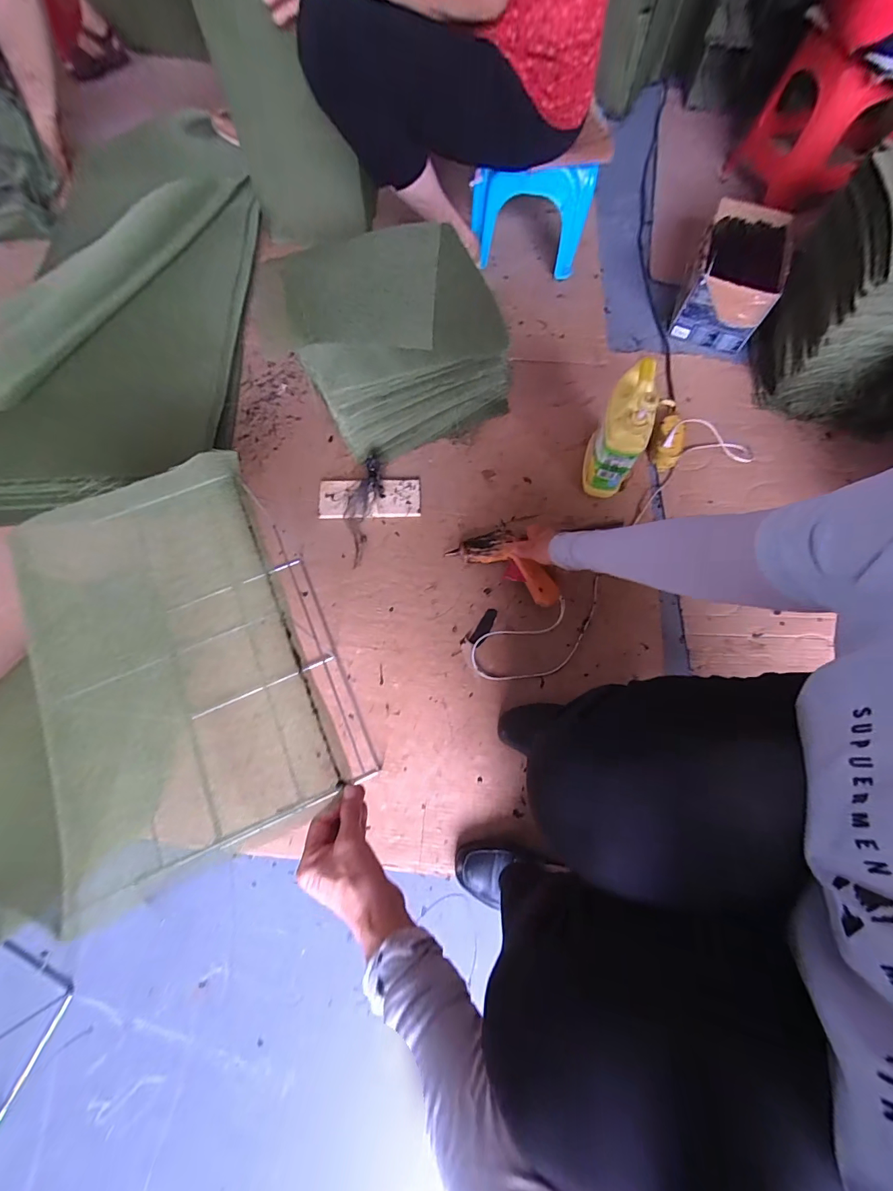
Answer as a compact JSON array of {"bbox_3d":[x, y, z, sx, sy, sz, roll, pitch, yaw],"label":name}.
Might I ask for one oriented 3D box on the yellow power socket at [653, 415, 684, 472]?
[{"bbox_3d":[0.466,-0.318,0.859,0.053,0.022,0.120,14,84,4],"label":"yellow power socket"}]

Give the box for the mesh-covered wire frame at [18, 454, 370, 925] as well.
[{"bbox_3d":[-0.314,0.098,0.580,0.259,0.274,0.449,-24,72,-9],"label":"mesh-covered wire frame"}]

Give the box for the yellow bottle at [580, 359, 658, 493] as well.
[{"bbox_3d":[0.315,-0.297,0.747,0.075,0.239,0.149,22,78,4],"label":"yellow bottle"}]

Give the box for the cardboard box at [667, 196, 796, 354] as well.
[{"bbox_3d":[0.662,-0.749,0.967,0.176,0.147,0.332,22,78,4],"label":"cardboard box"}]

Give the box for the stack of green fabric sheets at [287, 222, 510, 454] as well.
[{"bbox_3d":[-0.101,-0.499,0.821,0.353,0.233,0.332,-28,79,-7],"label":"stack of green fabric sheets"}]

